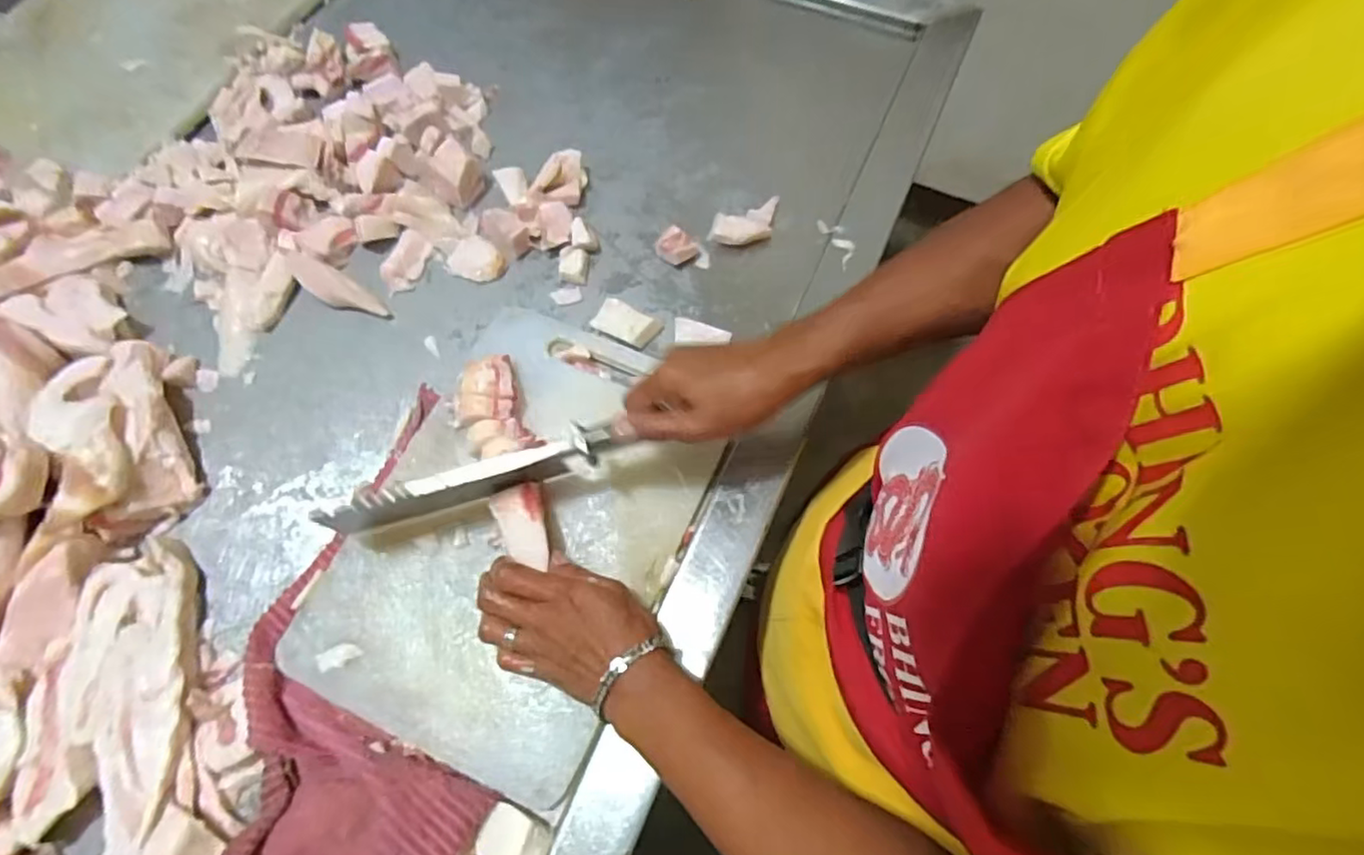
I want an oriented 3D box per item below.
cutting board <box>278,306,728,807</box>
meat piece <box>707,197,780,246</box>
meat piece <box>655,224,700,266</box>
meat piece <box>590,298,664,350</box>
[{"bbox_3d":[-0.124,0.073,0.509,0.237,0.019,0.343,22,69,6],"label":"cutting board"},{"bbox_3d":[0.064,-0.196,0.622,0.078,0.015,0.037,-23,69,-10],"label":"meat piece"},{"bbox_3d":[-0.006,-0.172,0.616,0.036,0.019,0.030,33,70,13],"label":"meat piece"},{"bbox_3d":[-0.050,-0.096,0.584,0.058,0.014,0.032,23,69,9],"label":"meat piece"}]

